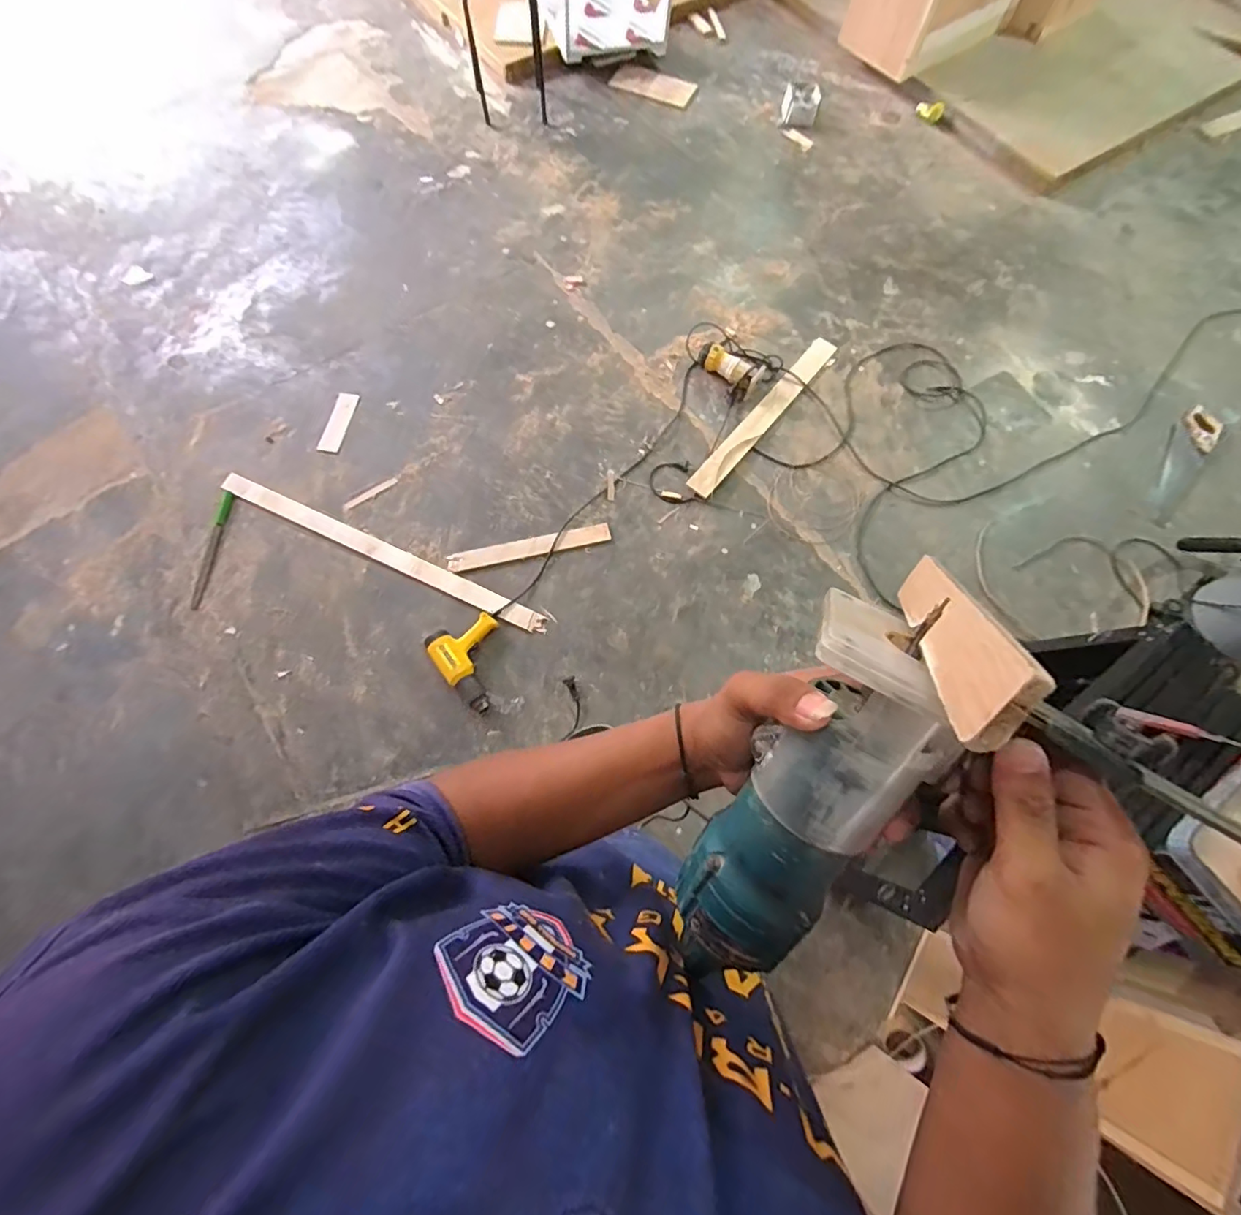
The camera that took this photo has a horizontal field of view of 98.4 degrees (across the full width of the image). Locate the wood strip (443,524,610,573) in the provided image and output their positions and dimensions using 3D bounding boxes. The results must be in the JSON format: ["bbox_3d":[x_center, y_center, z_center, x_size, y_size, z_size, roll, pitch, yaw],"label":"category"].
[{"bbox_3d":[-0.259,-0.175,1.546,0.459,0.016,0.059,-14,69,-7],"label":"wood strip"}]

